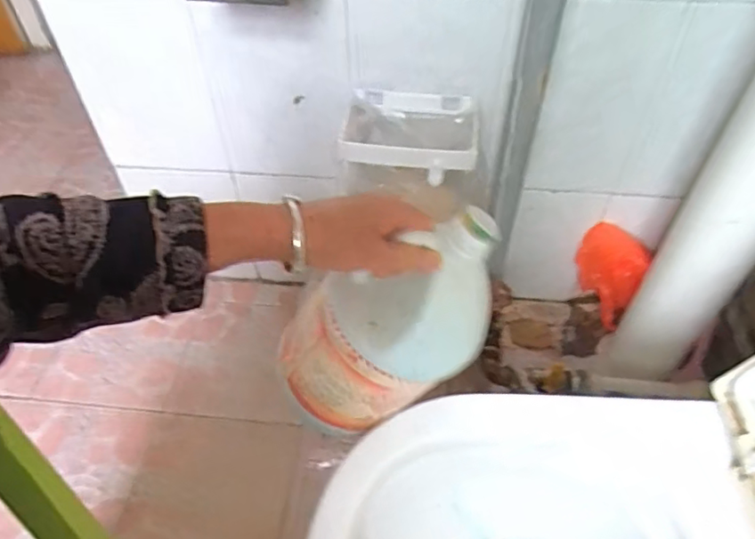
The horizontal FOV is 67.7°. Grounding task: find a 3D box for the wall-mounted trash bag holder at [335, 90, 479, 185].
[{"bbox_3d":[0.045,-0.189,0.805,0.184,0.068,0.123,6,49,1],"label":"wall-mounted trash bag holder"}]

